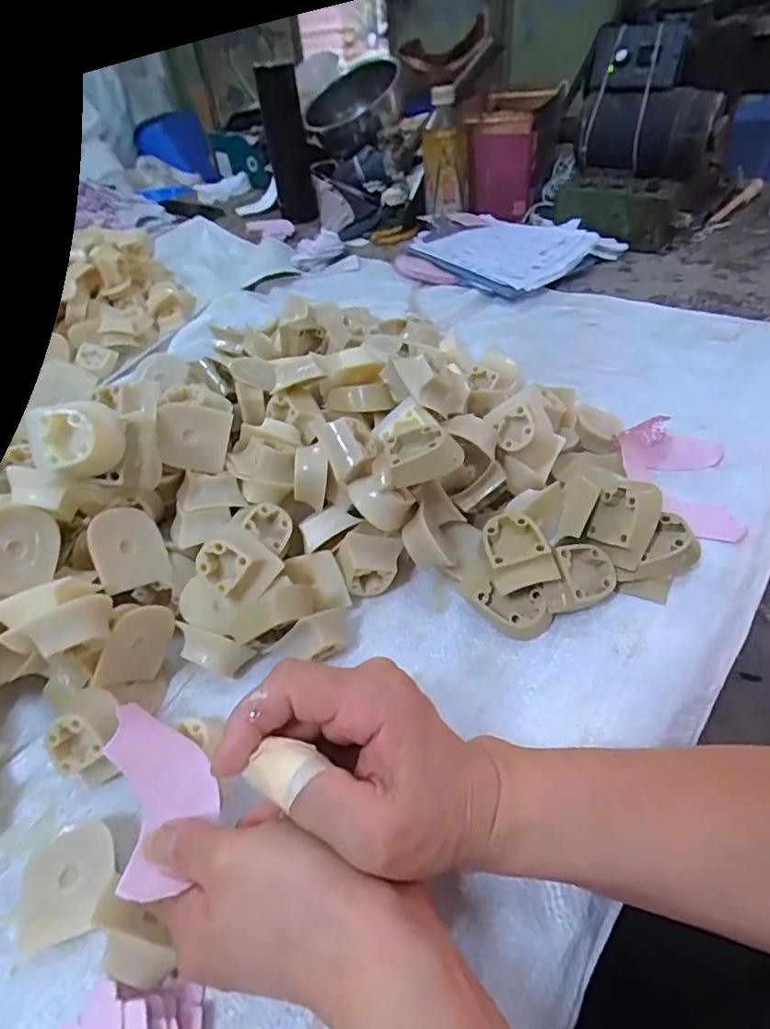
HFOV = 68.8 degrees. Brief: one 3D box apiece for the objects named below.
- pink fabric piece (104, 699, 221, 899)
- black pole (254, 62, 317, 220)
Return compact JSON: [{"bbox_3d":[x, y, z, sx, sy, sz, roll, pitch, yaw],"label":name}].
[{"bbox_3d":[-0.108,0.131,0.273,0.045,0.009,0.101,-2,30,-30],"label":"pink fabric piece"},{"bbox_3d":[-0.154,-0.582,0.890,0.062,0.203,0.065,-10,45,-3],"label":"black pole"}]

